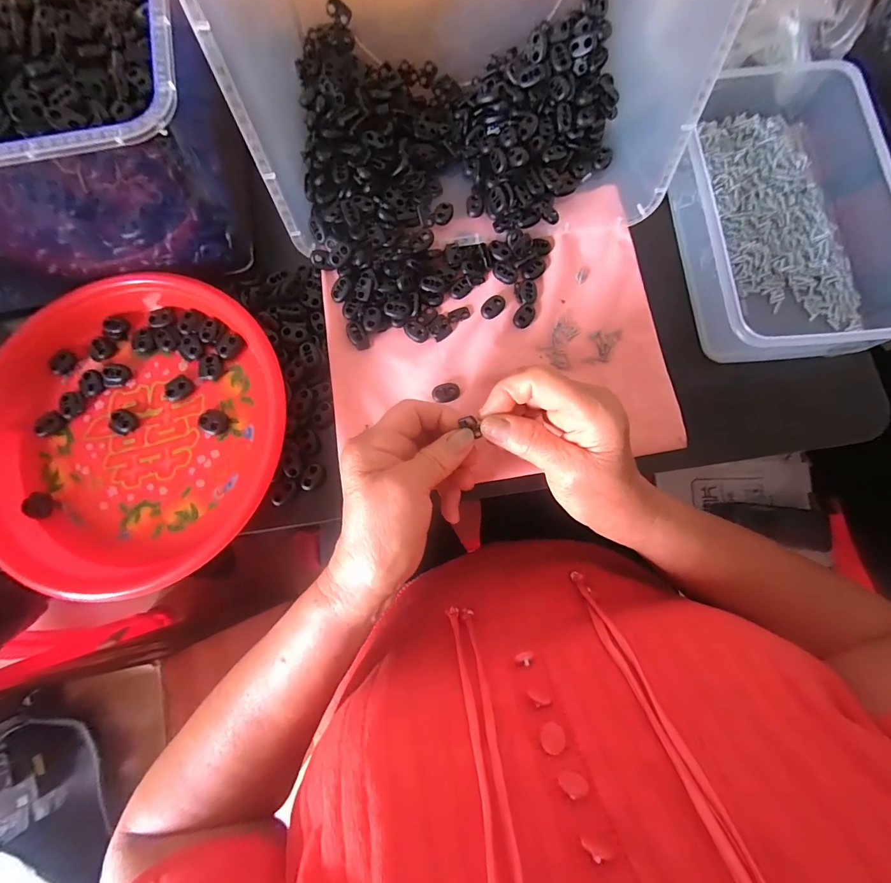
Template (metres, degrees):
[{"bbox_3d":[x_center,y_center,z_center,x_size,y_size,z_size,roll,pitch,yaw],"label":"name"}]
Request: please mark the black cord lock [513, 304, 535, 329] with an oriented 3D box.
[{"bbox_3d":[0.065,-0.103,0.325,0.014,0.004,0.023,30,81,7],"label":"black cord lock"}]

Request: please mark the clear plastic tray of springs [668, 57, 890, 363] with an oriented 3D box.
[{"bbox_3d":[0.259,-0.186,0.313,0.147,0.049,0.245,-5,79,0],"label":"clear plastic tray of springs"}]

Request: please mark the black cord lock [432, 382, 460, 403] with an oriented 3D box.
[{"bbox_3d":[0.000,-0.039,0.318,0.021,0.006,0.015,-12,79,-1],"label":"black cord lock"}]

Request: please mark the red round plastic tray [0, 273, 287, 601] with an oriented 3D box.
[{"bbox_3d":[-0.229,-0.011,0.297,0.221,0.036,0.226,0,79,1],"label":"red round plastic tray"}]

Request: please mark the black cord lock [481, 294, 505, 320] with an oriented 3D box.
[{"bbox_3d":[0.039,-0.111,0.327,0.023,0.005,0.015,-43,81,-6],"label":"black cord lock"}]

